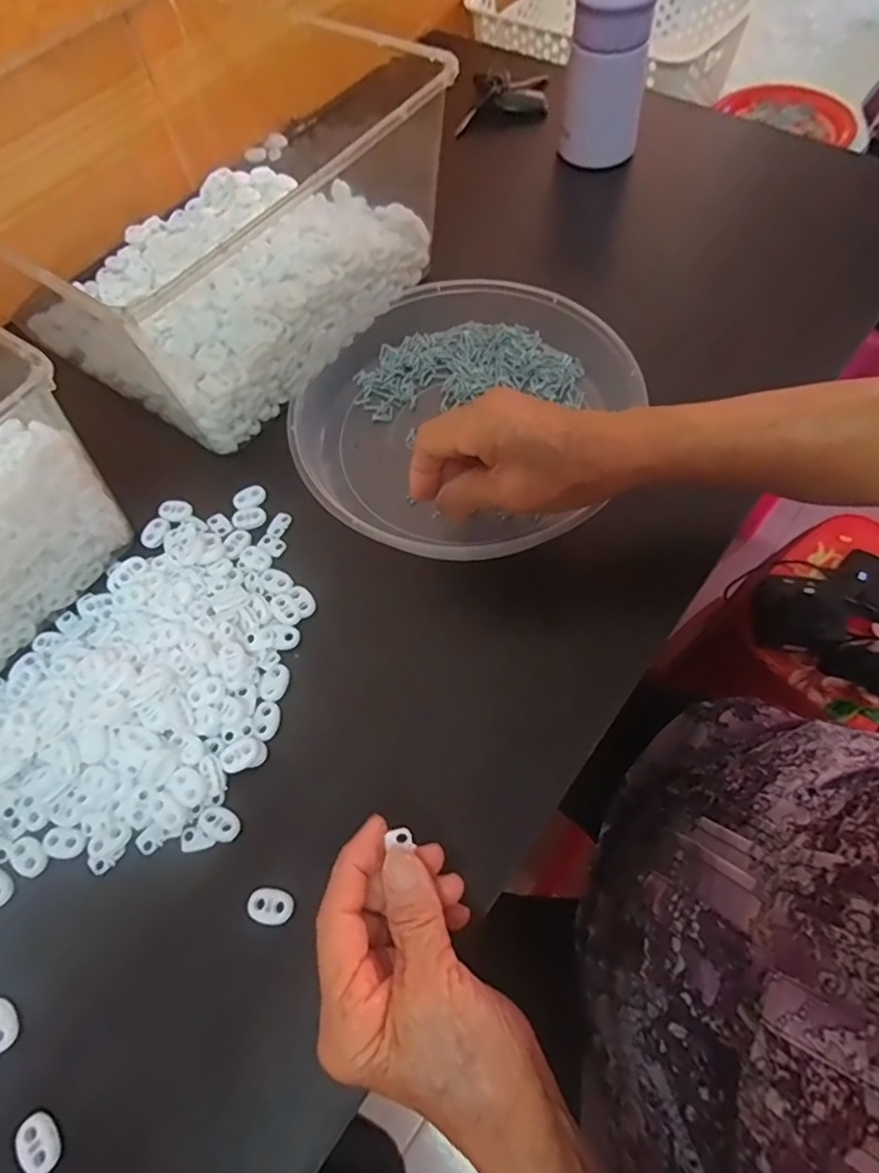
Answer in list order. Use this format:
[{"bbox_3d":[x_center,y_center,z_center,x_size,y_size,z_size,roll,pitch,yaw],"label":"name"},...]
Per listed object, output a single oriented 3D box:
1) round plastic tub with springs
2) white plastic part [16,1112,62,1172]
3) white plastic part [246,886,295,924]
[{"bbox_3d":[0.008,-0.123,0.427,0.227,0.045,0.230,-1,63,3],"label":"round plastic tub with springs"},{"bbox_3d":[-0.175,0.243,0.267,0.011,0.009,0.023,-38,67,-16],"label":"white plastic part"},{"bbox_3d":[-0.085,0.160,0.308,0.023,0.006,0.016,10,64,8],"label":"white plastic part"}]

